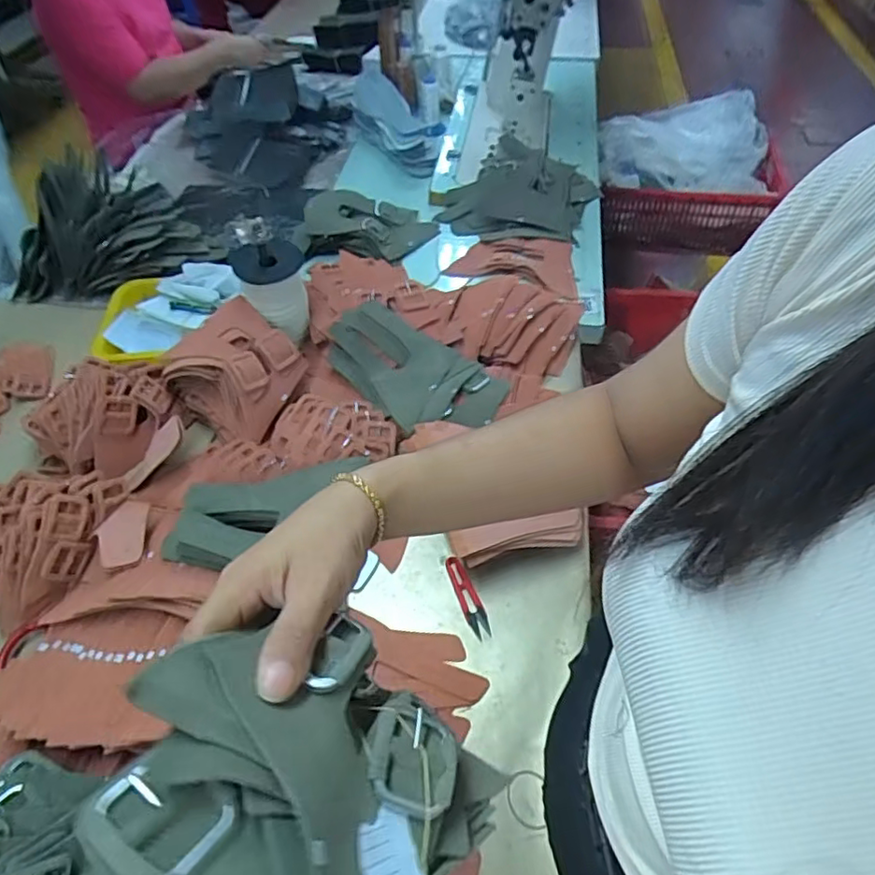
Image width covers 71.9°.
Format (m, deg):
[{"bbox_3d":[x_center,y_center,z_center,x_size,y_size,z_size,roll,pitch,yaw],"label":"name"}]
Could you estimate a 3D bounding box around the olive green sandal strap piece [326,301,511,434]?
[{"bbox_3d":[-0.040,-0.099,0.872,0.270,0.033,0.147,38,75,17],"label":"olive green sandal strap piece"}]

